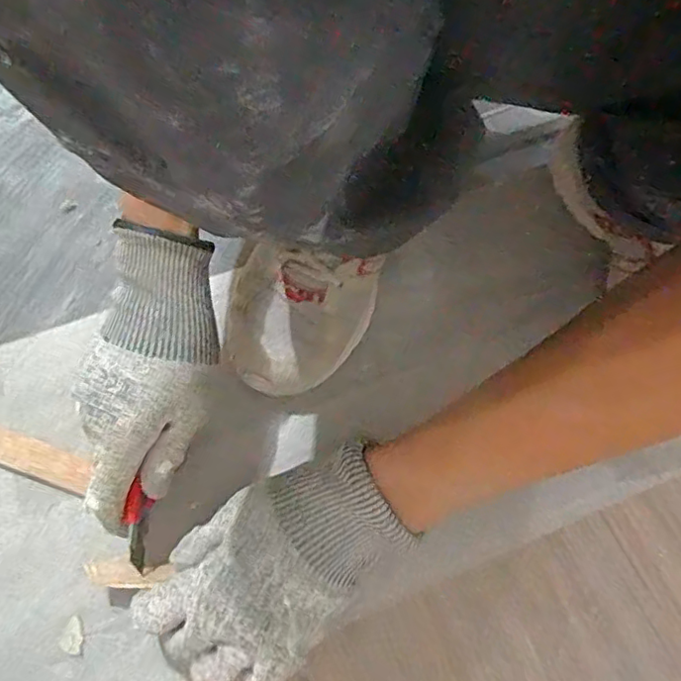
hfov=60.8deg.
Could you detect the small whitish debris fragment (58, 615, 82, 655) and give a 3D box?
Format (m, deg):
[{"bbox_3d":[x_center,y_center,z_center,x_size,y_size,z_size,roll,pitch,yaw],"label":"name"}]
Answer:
[{"bbox_3d":[-0.175,0.192,0.379,0.015,0.004,0.021,10,62,8],"label":"small whitish debris fragment"}]

